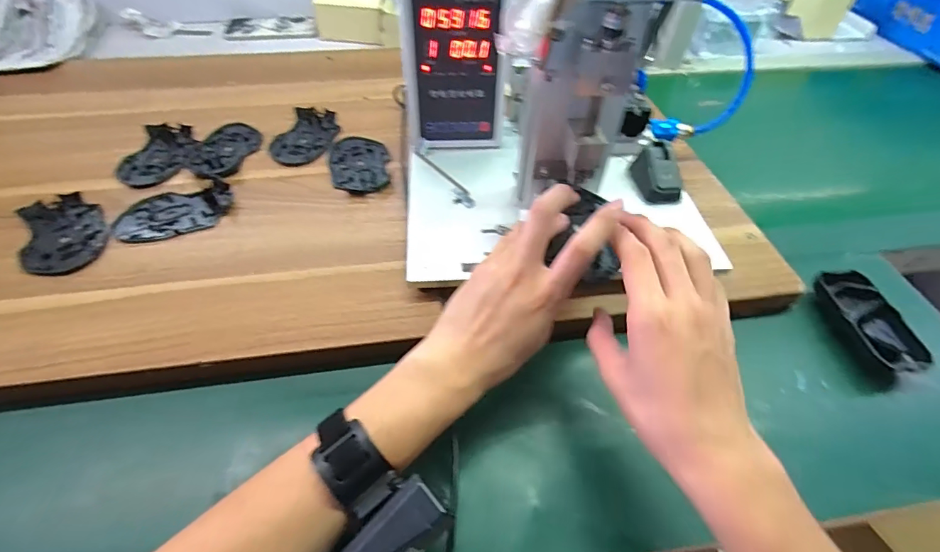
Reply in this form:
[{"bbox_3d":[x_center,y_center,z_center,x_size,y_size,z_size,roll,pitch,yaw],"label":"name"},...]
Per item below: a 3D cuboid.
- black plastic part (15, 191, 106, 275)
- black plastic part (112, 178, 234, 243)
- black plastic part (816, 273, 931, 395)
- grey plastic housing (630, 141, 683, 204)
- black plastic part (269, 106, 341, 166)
[{"bbox_3d":[-0.417,-0.045,0.458,0.069,0.014,0.113,-25,55,-21],"label":"black plastic part"},{"bbox_3d":[-0.319,-0.071,0.484,0.113,0.004,0.077,-13,52,-13],"label":"black plastic part"},{"bbox_3d":[0.375,0.047,0.423,0.056,0.028,0.111,-2,50,-3],"label":"black plastic part"},{"bbox_3d":[0.202,-0.111,0.480,0.040,0.036,0.062,-9,51,-9],"label":"grey plastic housing"},{"bbox_3d":[-0.213,-0.182,0.580,0.069,0.010,0.115,13,52,7],"label":"black plastic part"}]

